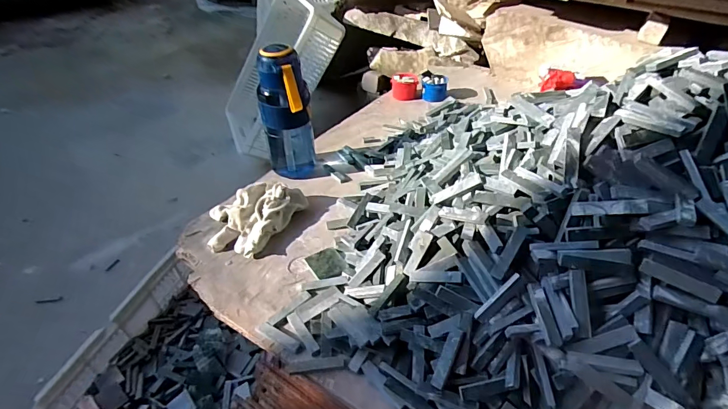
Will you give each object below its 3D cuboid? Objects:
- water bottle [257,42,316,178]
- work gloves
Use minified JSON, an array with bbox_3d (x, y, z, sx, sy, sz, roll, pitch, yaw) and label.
[{"bbox_3d":[-0.125,-0.139,0.667,0.078,0.218,0.073,-3,40,-2],"label":"water bottle"},{"bbox_3d":[-0.168,0.014,0.612,0.105,0.041,0.153,20,45,24],"label":"work gloves"}]

